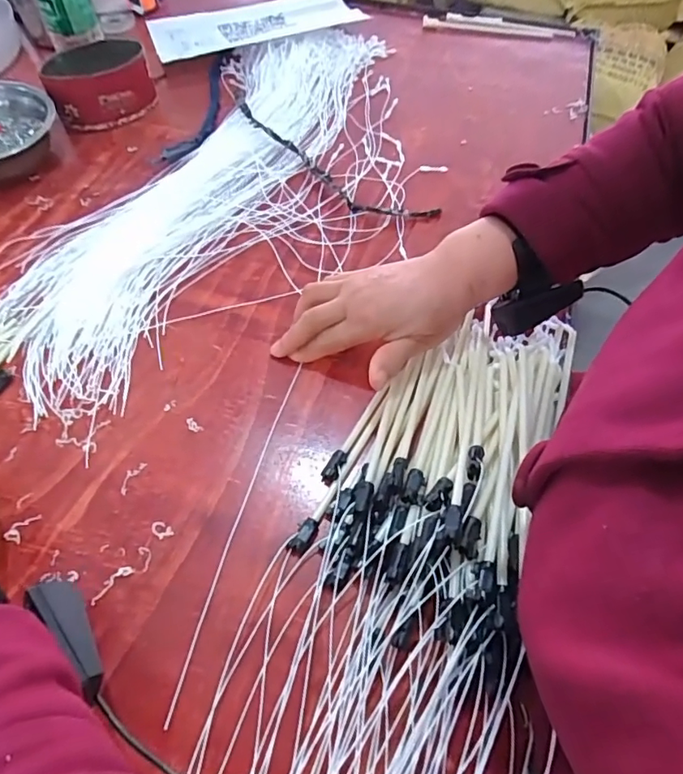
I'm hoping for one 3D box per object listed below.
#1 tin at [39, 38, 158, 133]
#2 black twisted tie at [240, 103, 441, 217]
[{"bbox_3d":[-0.291,-0.366,0.620,0.116,0.060,0.089,-22,60,-14],"label":"tin"},{"bbox_3d":[-0.022,-0.239,0.561,0.269,0.024,0.058,31,61,18],"label":"black twisted tie"}]

